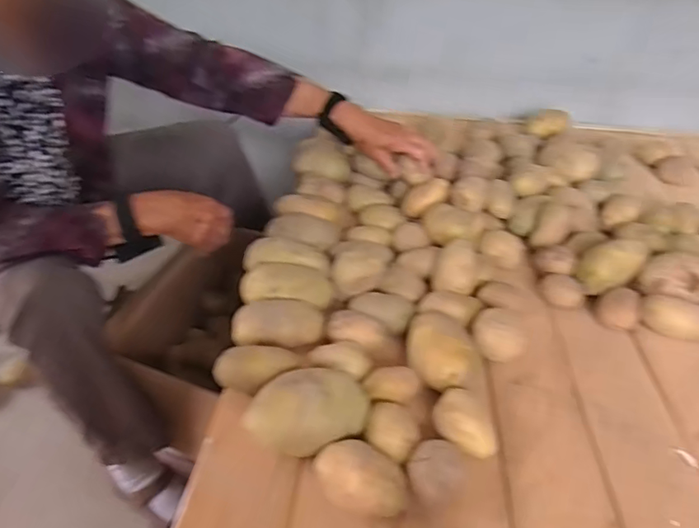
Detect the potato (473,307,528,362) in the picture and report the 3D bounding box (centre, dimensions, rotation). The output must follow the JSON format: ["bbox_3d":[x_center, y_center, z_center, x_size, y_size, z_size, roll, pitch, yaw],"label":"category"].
[{"bbox_3d":[0.178,0.087,0.617,0.061,0.043,0.049,19,43,18],"label":"potato"}]

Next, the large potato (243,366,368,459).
[{"bbox_3d":[-0.040,0.142,0.503,0.114,0.055,0.075,-8,42,-12],"label":"large potato"}]

